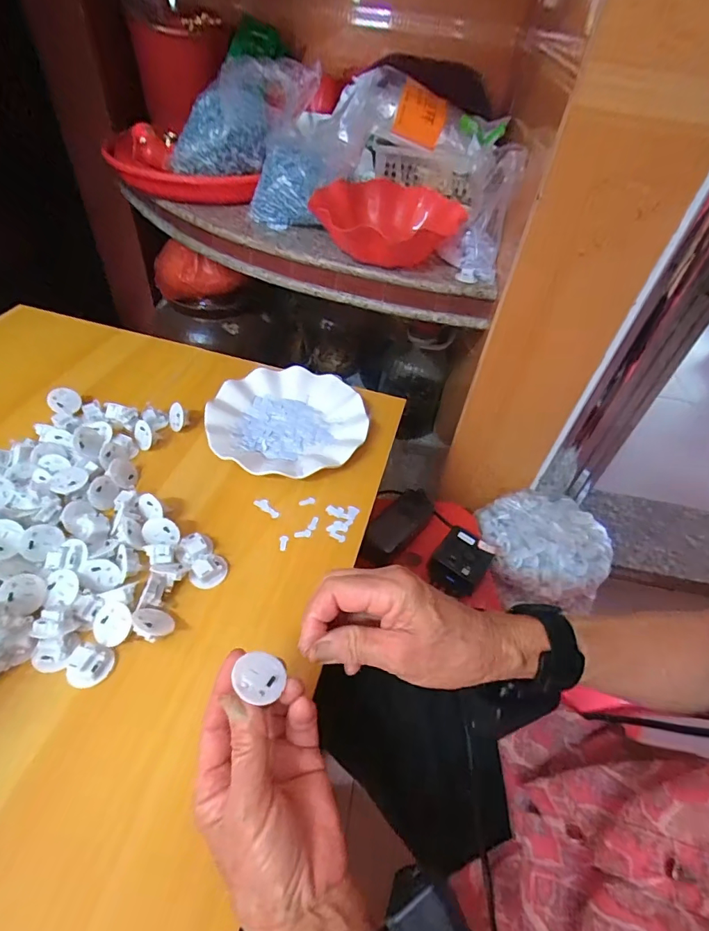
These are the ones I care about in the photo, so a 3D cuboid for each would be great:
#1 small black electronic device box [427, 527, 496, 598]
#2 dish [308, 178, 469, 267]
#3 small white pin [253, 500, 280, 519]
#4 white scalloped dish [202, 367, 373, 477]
[{"bbox_3d":[0.160,0.142,0.696,0.075,0.040,0.083,29,51,19],"label":"small black electronic device box"},{"bbox_3d":[0.051,-0.368,0.711,0.239,0.065,0.196,-7,49,-13],"label":"dish"},{"bbox_3d":[-0.089,0.042,0.477,0.032,0.004,0.011,31,52,21],"label":"small white pin"},{"bbox_3d":[-0.079,-0.054,0.550,0.177,0.023,0.179,3,47,-4],"label":"white scalloped dish"}]

